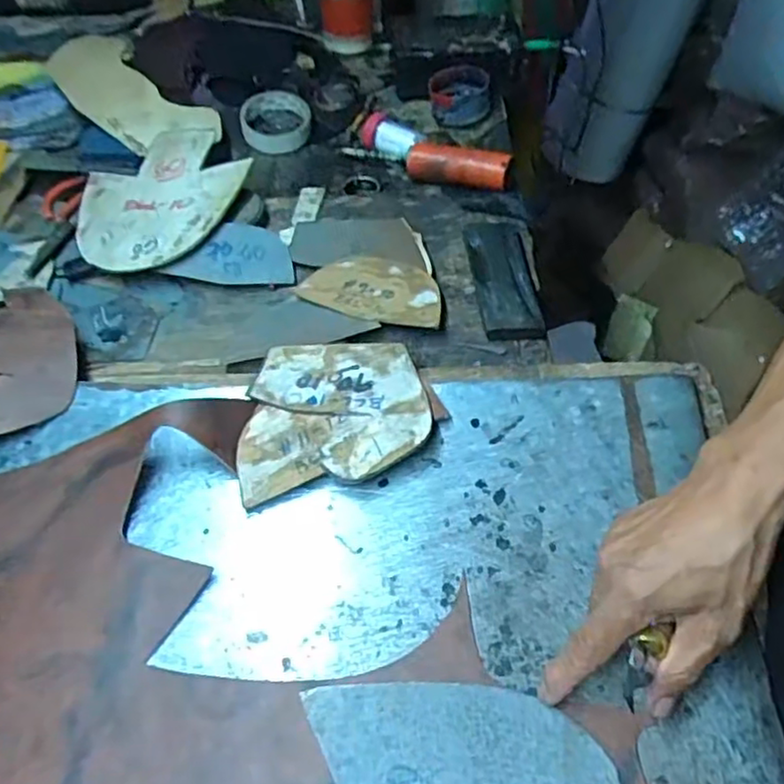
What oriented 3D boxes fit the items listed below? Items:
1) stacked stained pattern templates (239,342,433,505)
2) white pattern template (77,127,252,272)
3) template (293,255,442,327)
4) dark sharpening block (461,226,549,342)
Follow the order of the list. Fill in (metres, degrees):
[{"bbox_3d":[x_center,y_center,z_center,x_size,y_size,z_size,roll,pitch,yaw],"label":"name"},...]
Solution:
[{"bbox_3d":[-0.047,0.013,0.510,0.139,0.025,0.128,-9,52,-3],"label":"stacked stained pattern templates"},{"bbox_3d":[-0.245,-0.204,0.691,0.168,0.011,0.190,35,69,26],"label":"white pattern template"},{"bbox_3d":[-0.019,-0.098,0.621,0.138,0.006,0.077,10,57,12],"label":"template"},{"bbox_3d":[0.104,-0.112,0.623,0.054,0.013,0.160,-5,52,0],"label":"dark sharpening block"}]

